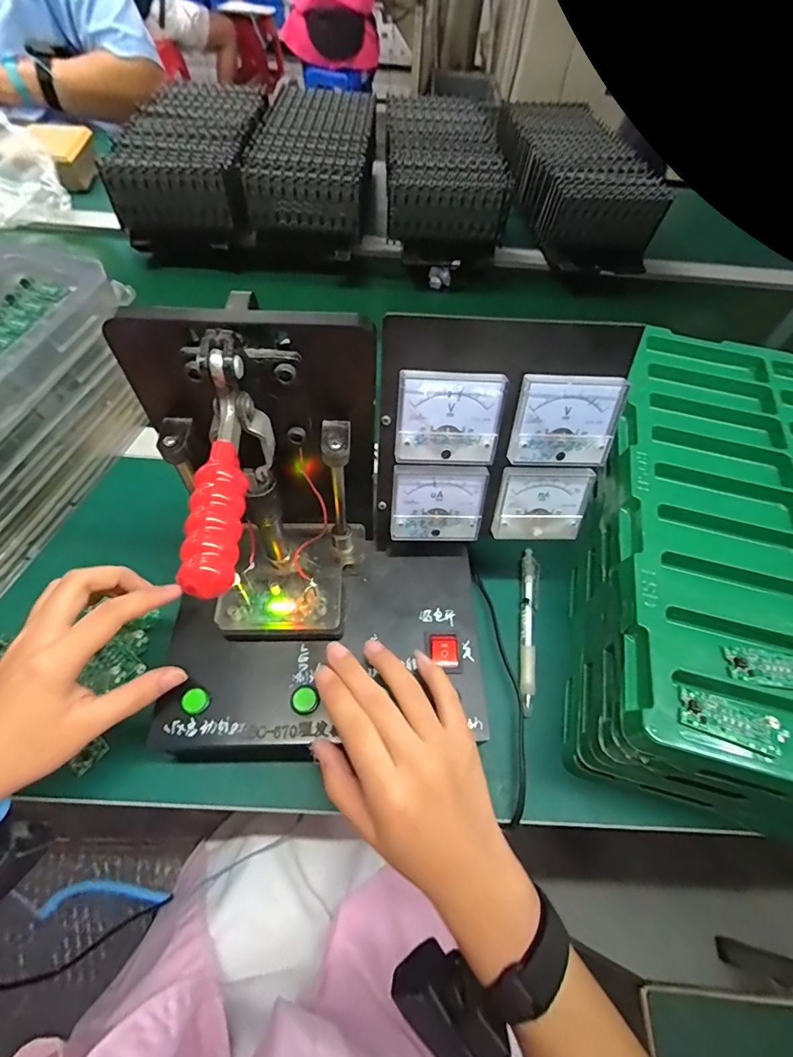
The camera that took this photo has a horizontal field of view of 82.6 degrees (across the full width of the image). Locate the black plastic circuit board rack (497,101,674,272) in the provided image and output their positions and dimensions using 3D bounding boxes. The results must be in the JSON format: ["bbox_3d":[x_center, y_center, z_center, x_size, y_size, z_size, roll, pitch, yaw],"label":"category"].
[{"bbox_3d":[0.285,-0.582,0.754,0.172,0.094,0.388,-6,58,-8],"label":"black plastic circuit board rack"}]

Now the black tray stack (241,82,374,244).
[{"bbox_3d":[-0.127,-0.591,0.719,0.165,0.076,0.341,3,57,-2],"label":"black tray stack"}]

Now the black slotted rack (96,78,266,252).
[{"bbox_3d":[-0.303,-0.583,0.705,0.174,0.081,0.331,2,58,-3],"label":"black slotted rack"}]

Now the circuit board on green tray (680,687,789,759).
[{"bbox_3d":[0.194,0.111,0.260,0.056,0.004,0.024,20,58,8],"label":"circuit board on green tray"}]

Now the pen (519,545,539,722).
[{"bbox_3d":[0.114,0.081,0.383,0.015,0.011,0.144,11,57,3],"label":"pen"}]

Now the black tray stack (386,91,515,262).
[{"bbox_3d":[0.070,-0.593,0.745,0.171,0.088,0.380,1,58,-4],"label":"black tray stack"}]

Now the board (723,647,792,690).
[{"bbox_3d":[0.235,0.087,0.280,0.060,0.004,0.023,6,57,0],"label":"board"}]

